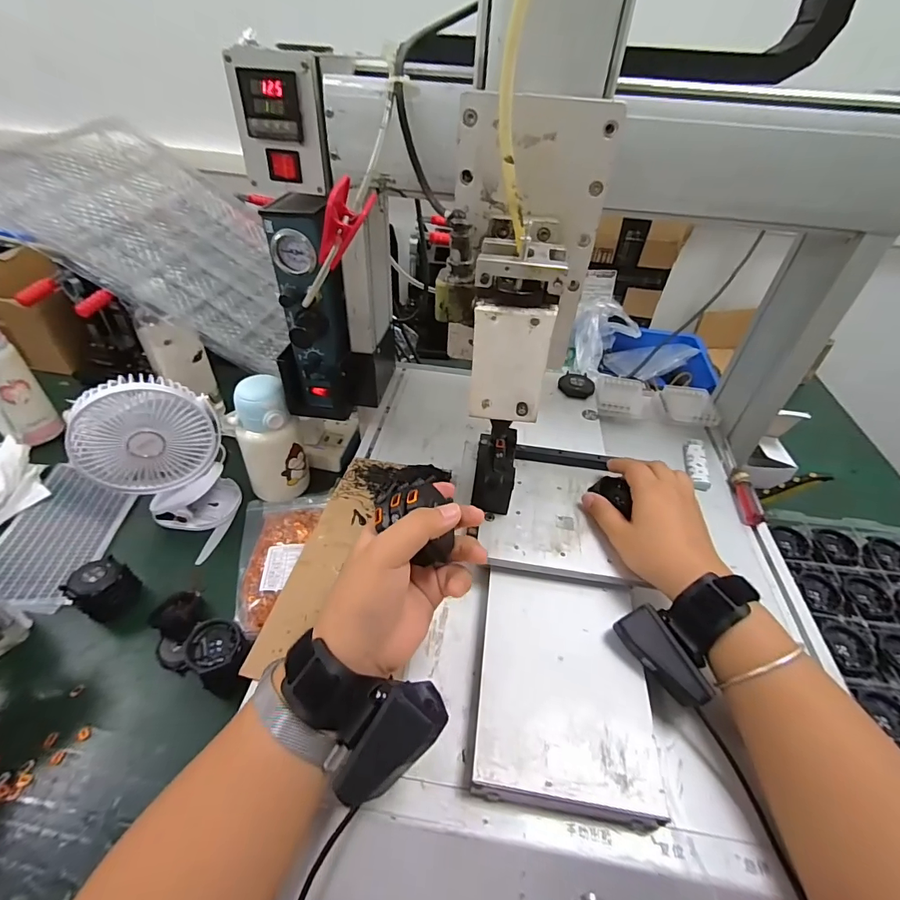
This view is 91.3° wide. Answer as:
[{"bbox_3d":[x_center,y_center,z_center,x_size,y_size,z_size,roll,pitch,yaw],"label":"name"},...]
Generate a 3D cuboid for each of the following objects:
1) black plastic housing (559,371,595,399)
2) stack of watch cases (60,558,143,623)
[{"bbox_3d":[0.174,-0.089,0.603,0.047,0.014,0.043,14,44,10],"label":"black plastic housing"},{"bbox_3d":[-0.389,0.158,0.497,0.047,0.060,0.057,22,45,18],"label":"stack of watch cases"}]

